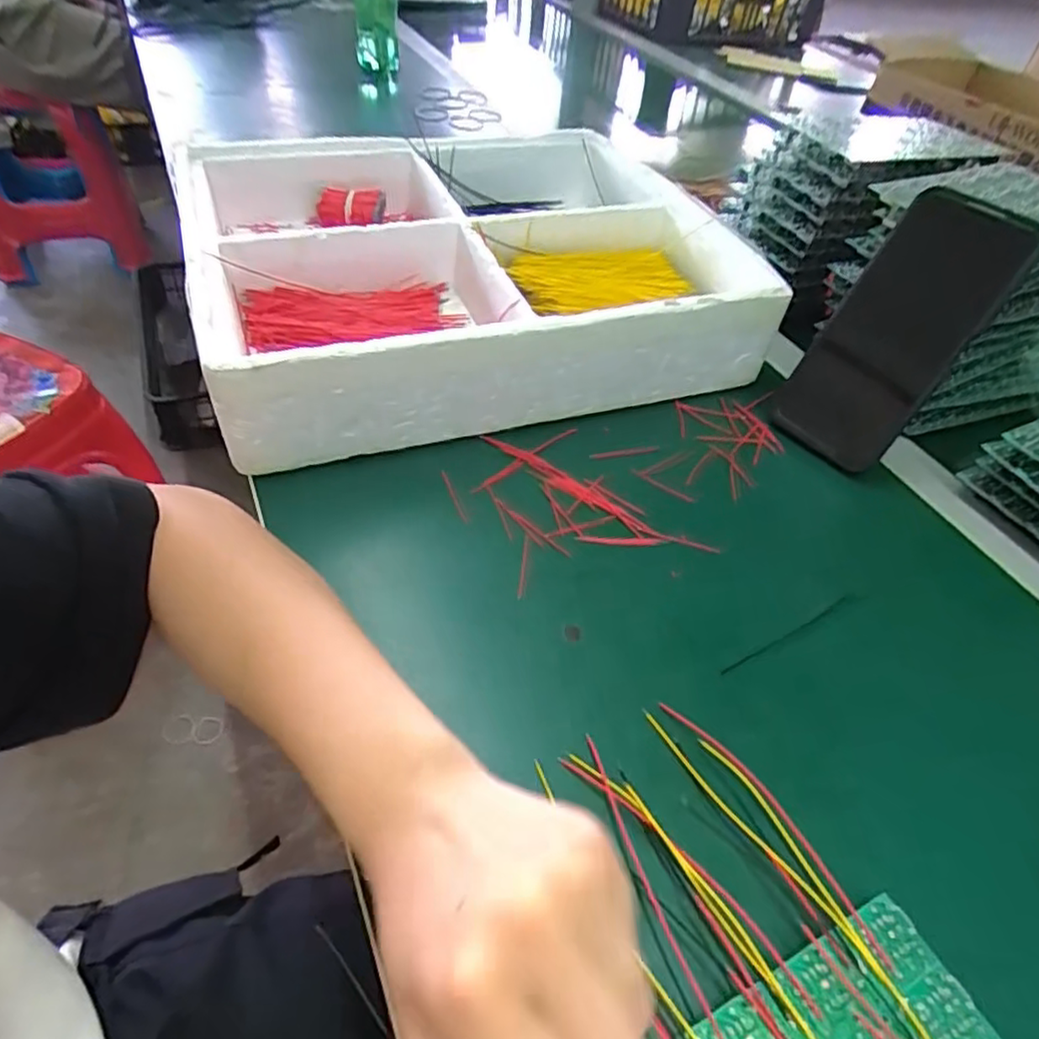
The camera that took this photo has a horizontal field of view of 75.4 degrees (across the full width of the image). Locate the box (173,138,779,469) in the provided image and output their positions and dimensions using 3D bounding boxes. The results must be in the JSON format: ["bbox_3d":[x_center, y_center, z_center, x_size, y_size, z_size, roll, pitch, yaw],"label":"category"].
[{"bbox_3d":[-0.041,-0.205,0.516,0.380,0.077,0.336,-11,50,-17],"label":"box"}]

